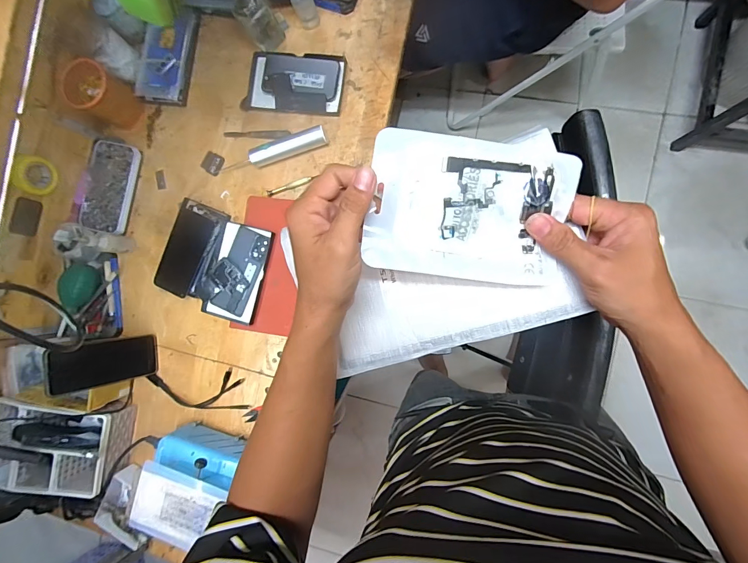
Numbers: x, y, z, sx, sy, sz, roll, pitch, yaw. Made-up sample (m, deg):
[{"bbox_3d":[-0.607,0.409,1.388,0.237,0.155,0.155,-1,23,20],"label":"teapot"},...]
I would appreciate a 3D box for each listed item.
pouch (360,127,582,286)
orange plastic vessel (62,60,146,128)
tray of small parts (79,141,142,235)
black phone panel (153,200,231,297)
[{"bbox_3d":[0.074,-0.055,0.283,0.154,0.013,0.107,6,104,-6],"label":"pouch"},{"bbox_3d":[-0.490,-0.338,0.658,0.087,0.106,0.078,31,94,9],"label":"orange plastic vessel"},{"bbox_3d":[-0.514,-0.183,0.698,0.092,0.026,0.171,10,90,9],"label":"tray of small parts"},{"bbox_3d":[-0.350,-0.060,0.679,0.107,0.019,0.178,22,92,9],"label":"black phone panel"}]

